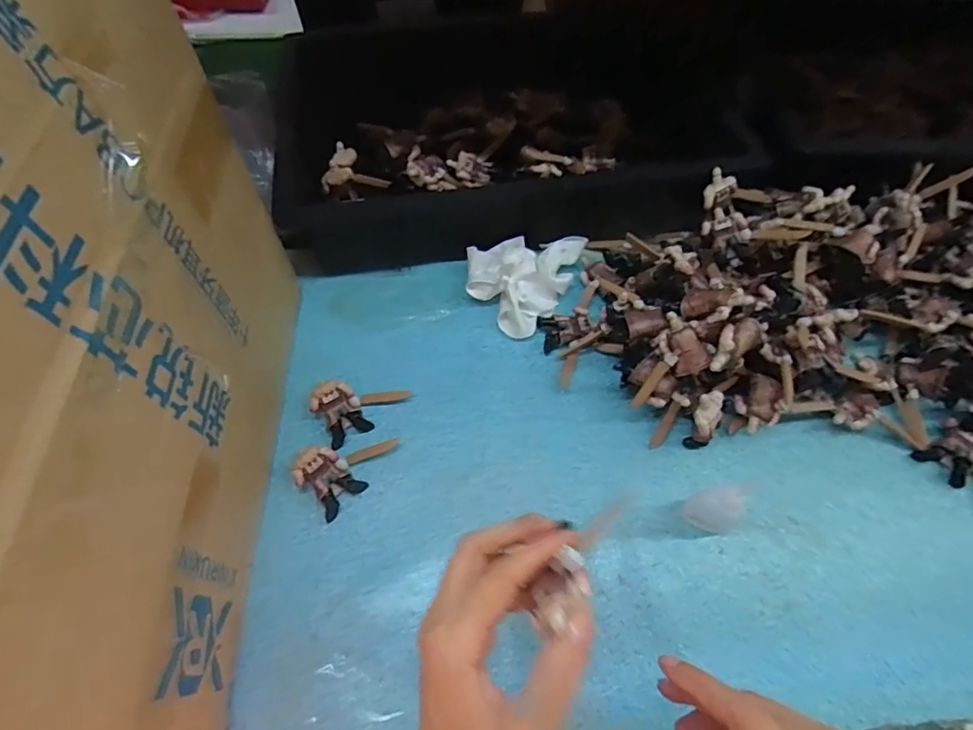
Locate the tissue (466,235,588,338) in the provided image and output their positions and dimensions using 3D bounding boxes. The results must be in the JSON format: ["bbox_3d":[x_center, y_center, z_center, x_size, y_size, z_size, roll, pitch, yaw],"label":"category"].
[{"bbox_3d":[0.033,-0.092,0.484,0.096,0.036,0.120,31,64,16],"label":"tissue"}]

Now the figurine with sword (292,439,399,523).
[{"bbox_3d":[-0.110,0.075,0.401,0.050,0.018,0.075,41,67,20],"label":"figurine with sword"}]

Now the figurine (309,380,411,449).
[{"bbox_3d":[-0.107,0.029,0.428,0.073,0.019,0.051,-33,66,-18],"label":"figurine"}]

